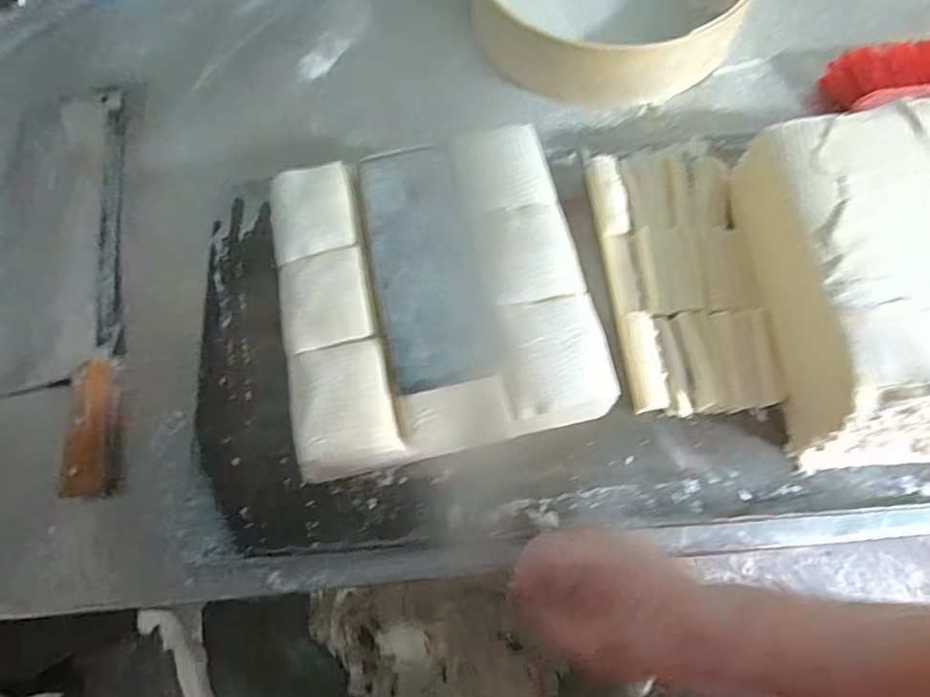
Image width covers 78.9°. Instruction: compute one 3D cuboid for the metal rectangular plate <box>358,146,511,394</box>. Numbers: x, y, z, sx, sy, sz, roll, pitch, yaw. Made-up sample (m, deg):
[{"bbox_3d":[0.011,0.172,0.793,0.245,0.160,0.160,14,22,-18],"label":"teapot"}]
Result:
[{"bbox_3d":[-0.028,-0.067,0.420,0.077,0.007,0.196,-12,71,-5],"label":"metal rectangular plate"}]

